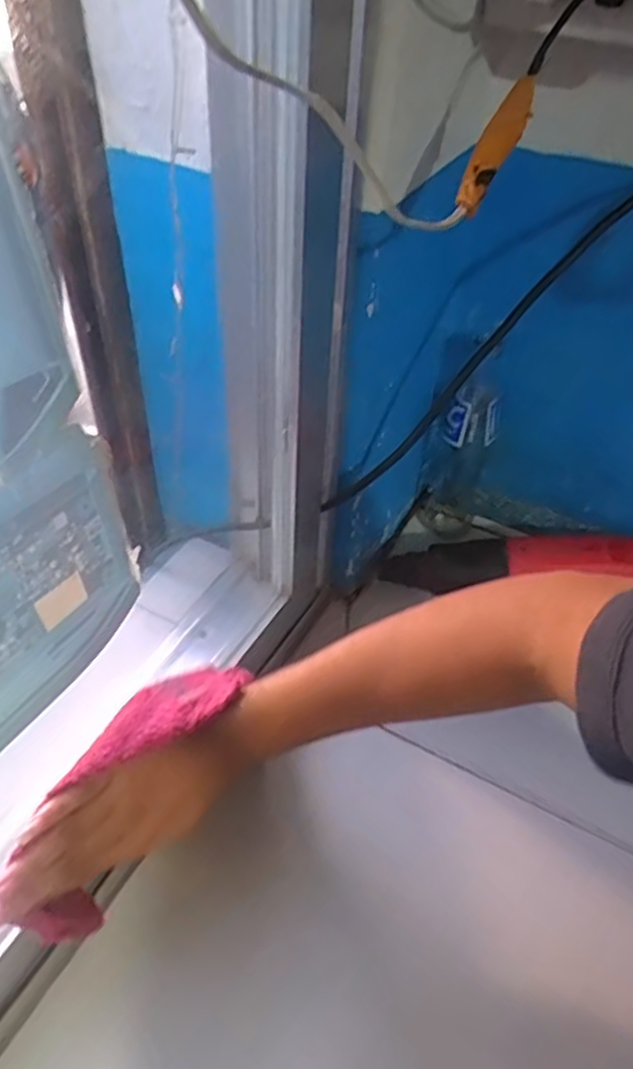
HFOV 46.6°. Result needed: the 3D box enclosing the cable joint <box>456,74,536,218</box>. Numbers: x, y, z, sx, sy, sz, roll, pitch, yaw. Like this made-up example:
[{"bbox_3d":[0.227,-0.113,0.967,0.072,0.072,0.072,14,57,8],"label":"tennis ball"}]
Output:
[{"bbox_3d":[0.107,-0.234,0.442,0.026,0.012,0.087,28,92,23],"label":"cable joint"}]

